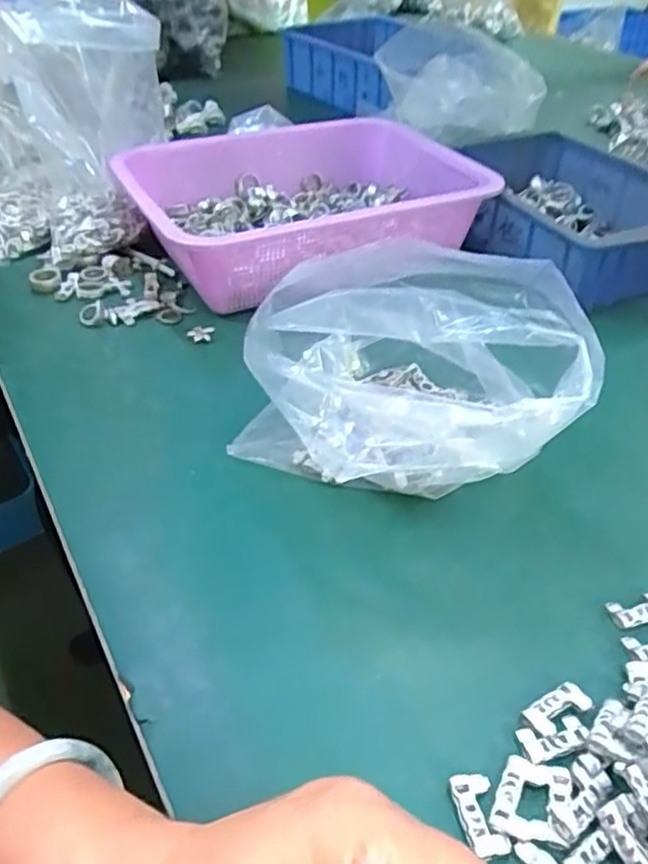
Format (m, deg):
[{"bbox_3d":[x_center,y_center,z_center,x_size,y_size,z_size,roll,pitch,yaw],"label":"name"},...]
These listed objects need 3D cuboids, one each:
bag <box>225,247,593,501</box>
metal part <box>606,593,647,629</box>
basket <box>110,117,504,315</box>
[{"bbox_3d":[0.043,-0.036,0.398,0.190,0.130,0.148,5,40,4],"label":"bag"},{"bbox_3d":[0.161,0.091,0.345,0.032,0.007,0.016,-8,41,-11],"label":"metal part"},{"bbox_3d":[-0.014,-0.211,0.634,0.310,0.083,0.226,-19,44,-22],"label":"basket"}]

